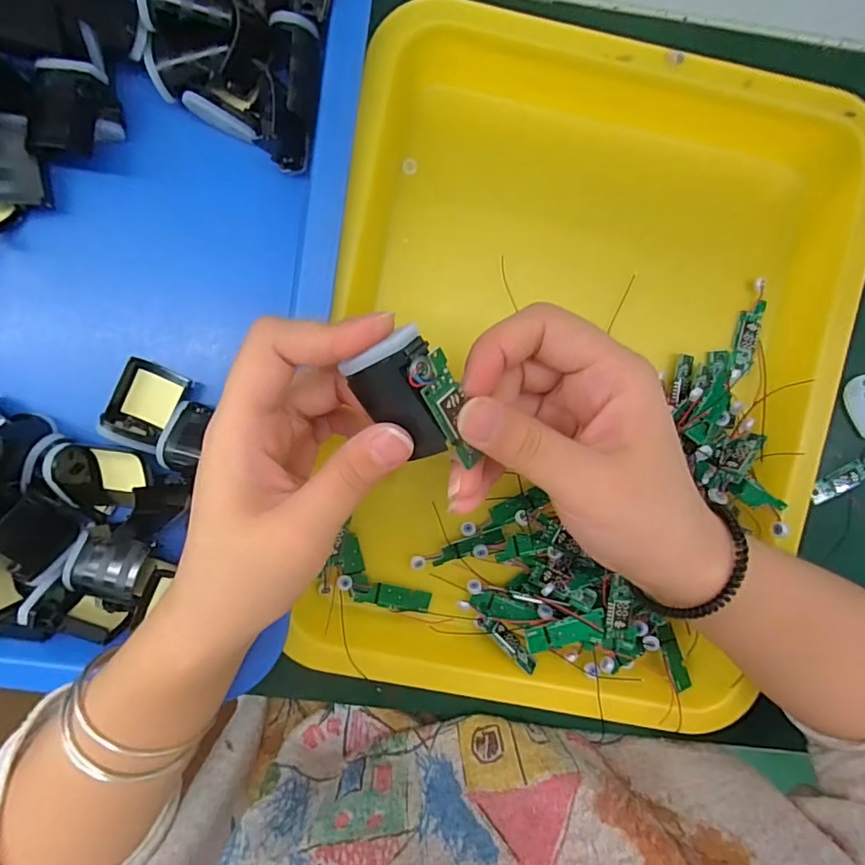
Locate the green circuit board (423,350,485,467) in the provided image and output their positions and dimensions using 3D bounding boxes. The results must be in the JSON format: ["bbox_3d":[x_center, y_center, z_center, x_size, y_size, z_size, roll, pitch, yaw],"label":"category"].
[{"bbox_3d":[0.006,-0.005,0.162,0.011,0.007,0.041,-20,116,-1],"label":"green circuit board"}]

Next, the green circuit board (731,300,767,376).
[{"bbox_3d":[0.175,-0.053,0.280,0.013,0.005,0.041,13,93,-3],"label":"green circuit board"}]

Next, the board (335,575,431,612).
[{"bbox_3d":[-0.026,0.089,0.276,0.051,0.007,0.012,15,92,-3],"label":"board"}]

